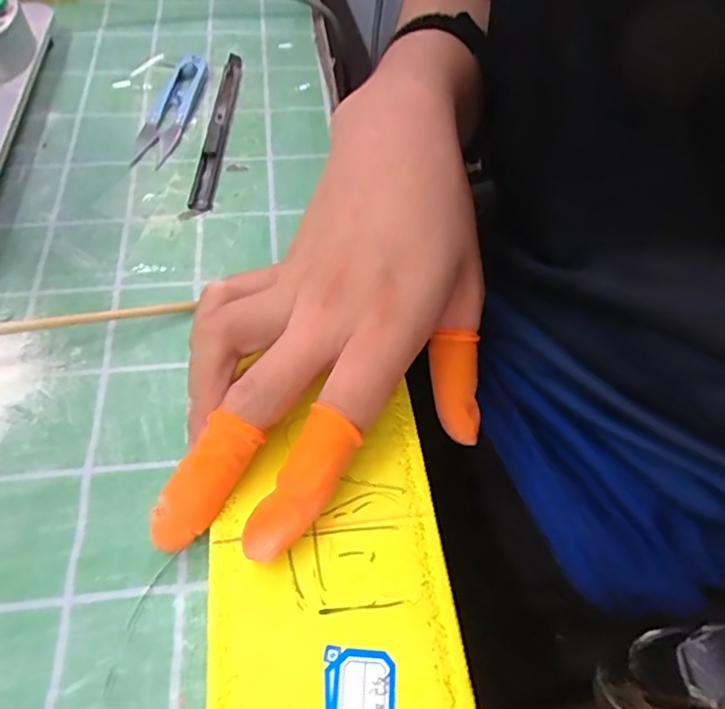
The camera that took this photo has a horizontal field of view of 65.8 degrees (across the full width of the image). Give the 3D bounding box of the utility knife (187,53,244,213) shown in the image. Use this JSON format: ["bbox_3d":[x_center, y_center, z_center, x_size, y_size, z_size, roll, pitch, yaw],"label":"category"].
[{"bbox_3d":[-0.089,-0.143,0.347,0.013,0.004,0.152,2,56,-2],"label":"utility knife"}]

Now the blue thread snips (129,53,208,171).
[{"bbox_3d":[-0.119,-0.157,0.353,0.025,0.006,0.110,6,56,1],"label":"blue thread snips"}]

